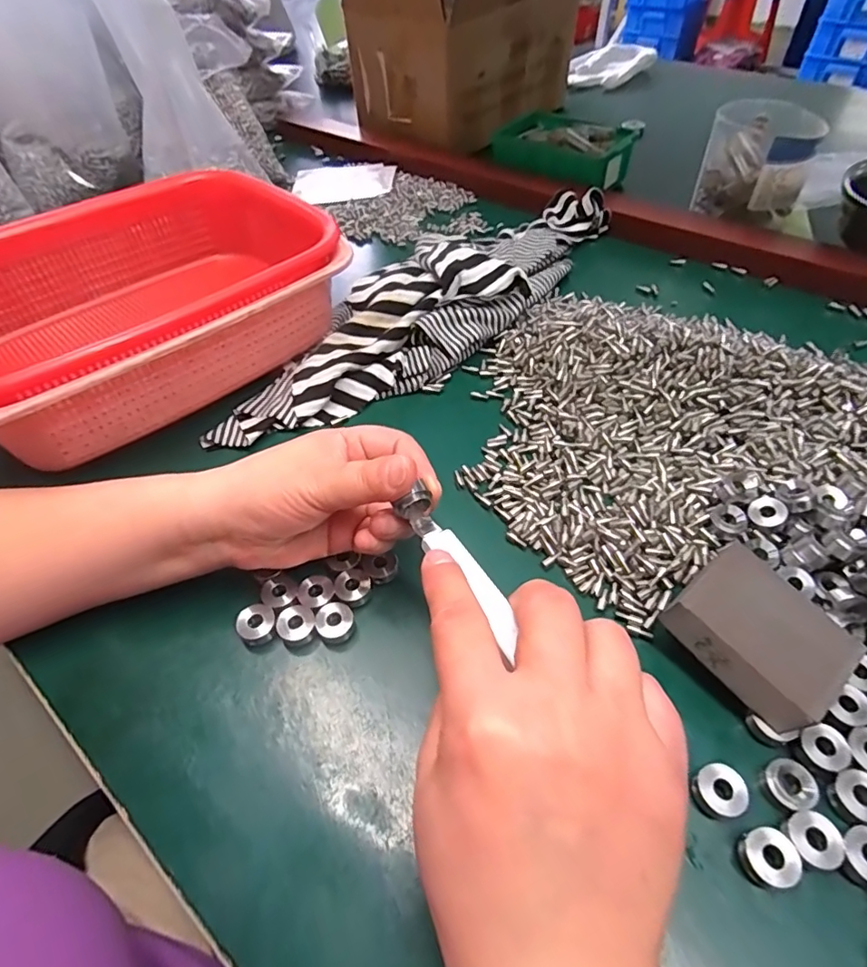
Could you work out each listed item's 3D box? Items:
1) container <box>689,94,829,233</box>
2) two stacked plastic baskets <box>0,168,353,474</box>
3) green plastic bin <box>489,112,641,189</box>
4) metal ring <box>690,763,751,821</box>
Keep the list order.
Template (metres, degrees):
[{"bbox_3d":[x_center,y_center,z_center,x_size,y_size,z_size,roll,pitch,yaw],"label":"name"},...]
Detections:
[{"bbox_3d":[0.329,-0.325,0.540,0.100,0.087,0.099,-34,57,-23],"label":"container"},{"bbox_3d":[-0.227,-0.135,0.405,0.281,0.078,0.220,-38,59,-25],"label":"two stacked plastic baskets"},{"bbox_3d":[0.150,-0.395,0.626,0.088,0.054,0.161,-36,58,-24],"label":"green plastic bin"},{"bbox_3d":[0.121,0.132,0.227,0.018,0.018,0.019,-1,51,1],"label":"metal ring"}]

